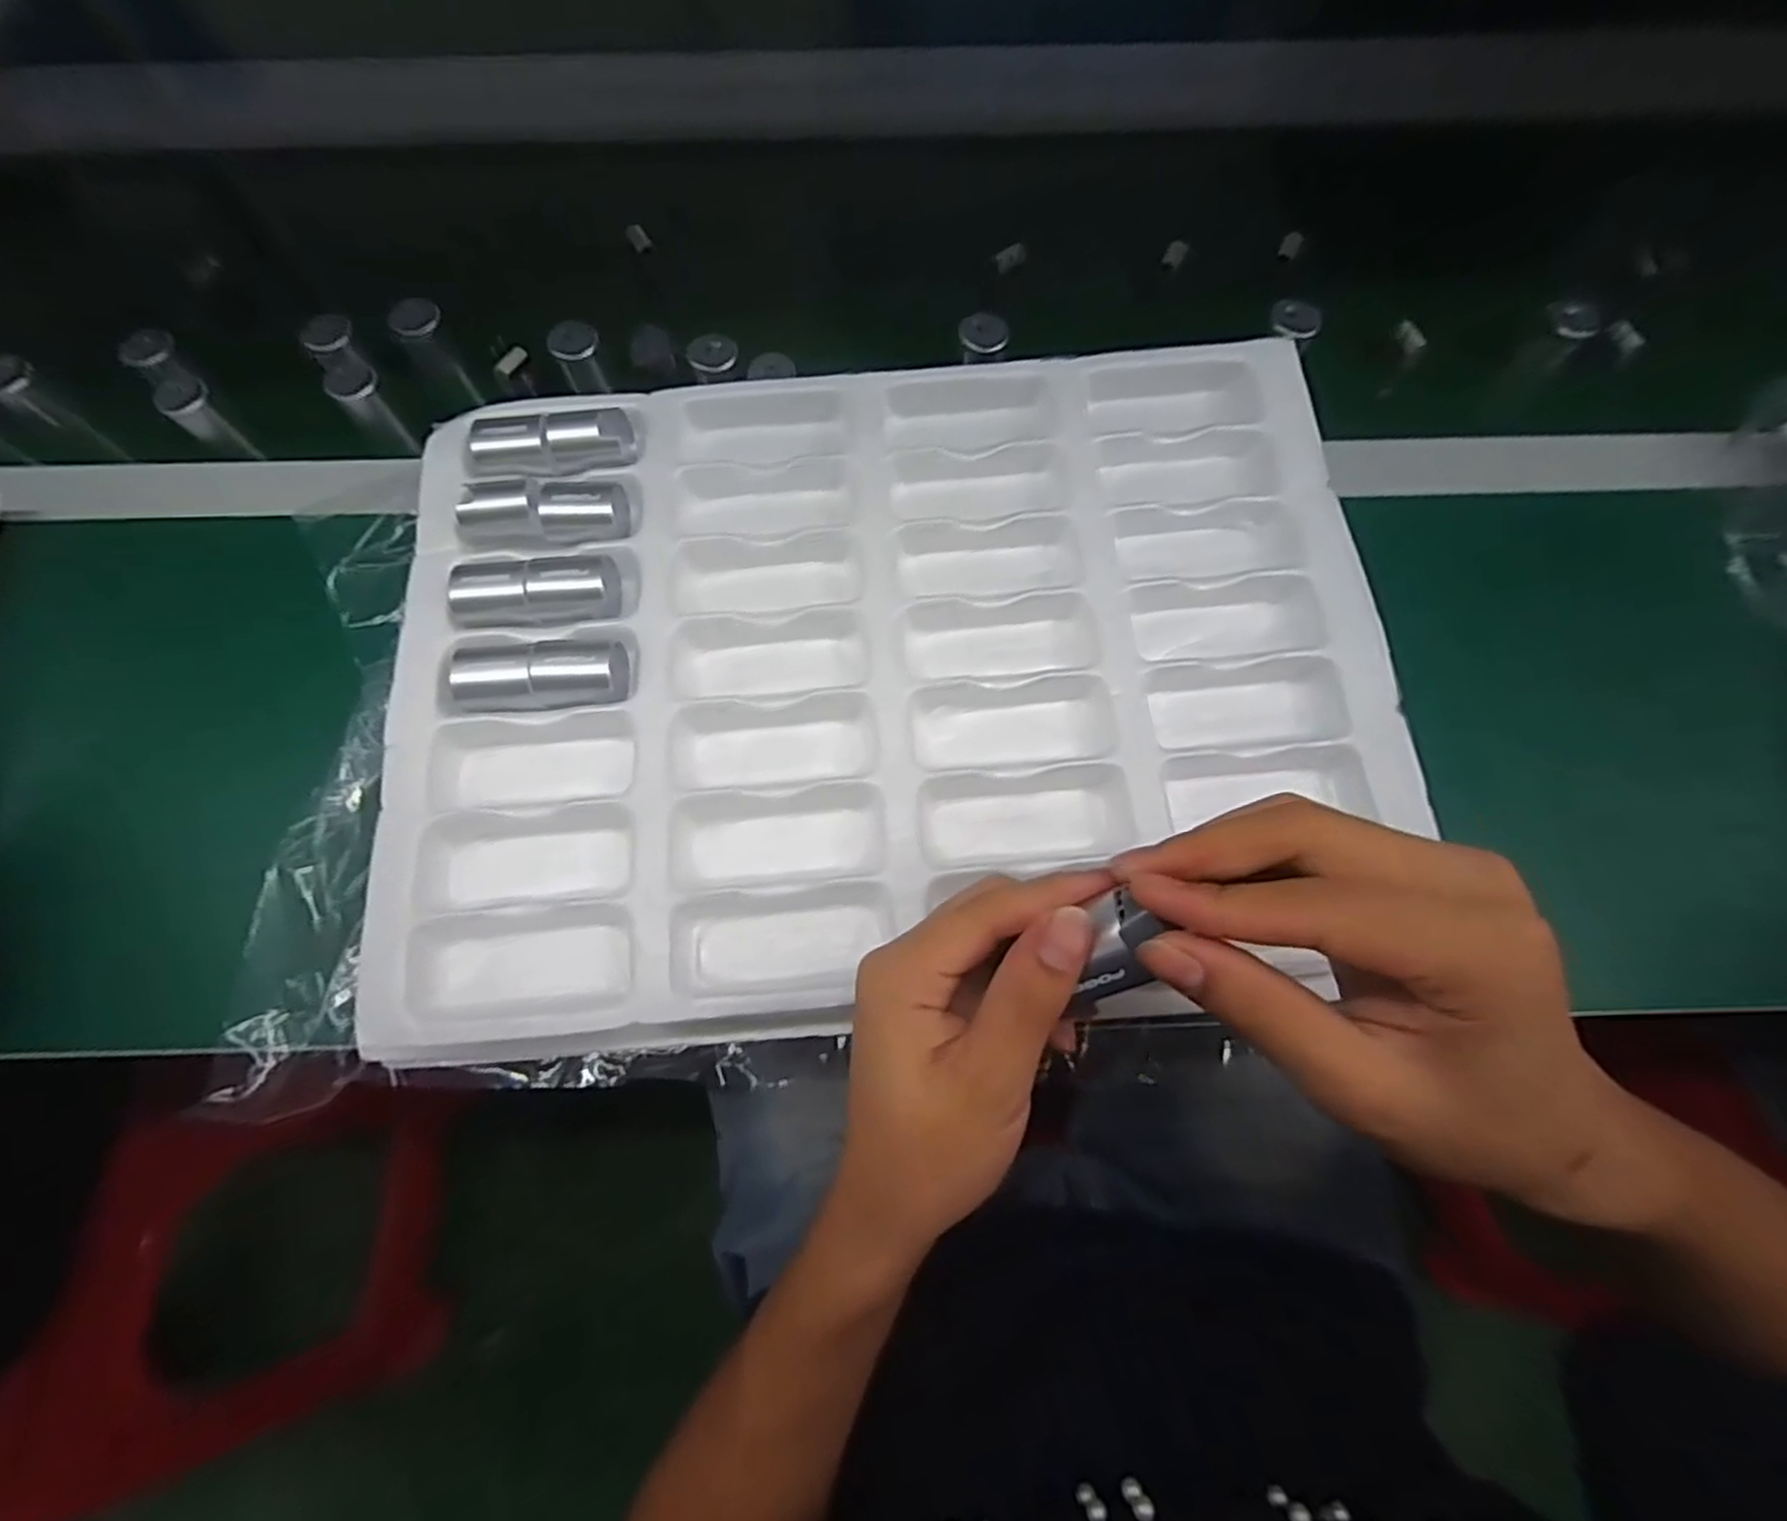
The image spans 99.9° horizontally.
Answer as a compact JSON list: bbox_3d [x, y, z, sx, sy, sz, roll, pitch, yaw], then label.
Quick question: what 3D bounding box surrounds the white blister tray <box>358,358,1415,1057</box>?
[{"bbox_3d":[-0.003,-0.048,0.361,0.457,0.038,0.325,-5,73,-2],"label":"white blister tray"}]

